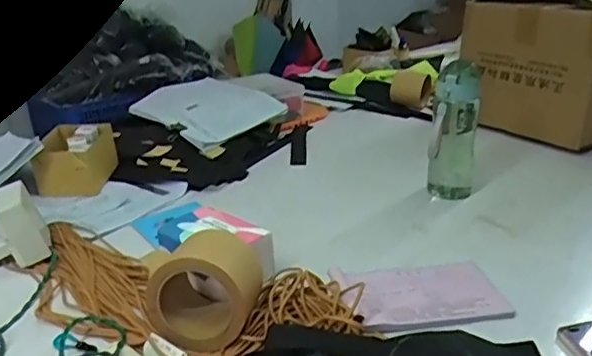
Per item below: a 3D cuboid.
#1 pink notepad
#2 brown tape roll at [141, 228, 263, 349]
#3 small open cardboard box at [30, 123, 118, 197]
[{"bbox_3d":[0.150,0.134,0.666,0.183,0.010,0.124,-6,24,-9],"label":"pink notepad"},{"bbox_3d":[-0.094,0.113,0.594,0.109,0.104,0.095,2,24,9],"label":"brown tape roll"},{"bbox_3d":[-0.387,-0.032,0.979,0.113,0.087,0.131,-2,23,0],"label":"small open cardboard box"}]

